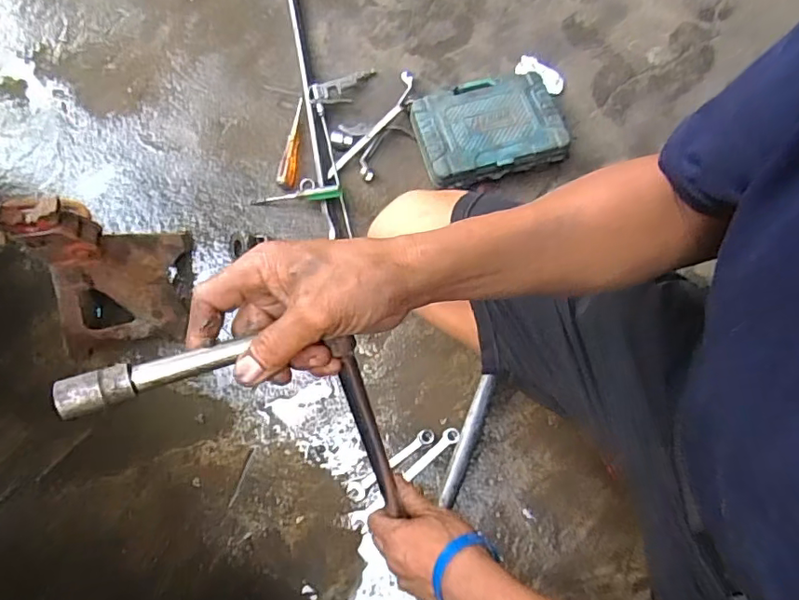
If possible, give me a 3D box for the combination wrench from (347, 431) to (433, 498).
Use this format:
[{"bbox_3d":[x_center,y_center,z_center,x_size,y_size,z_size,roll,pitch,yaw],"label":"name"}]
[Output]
[{"bbox_3d":[-0.010,0.236,0.780,0.145,0.007,0.026,-36,73,-11],"label":"combination wrench"}]

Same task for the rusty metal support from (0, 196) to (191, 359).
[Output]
[{"bbox_3d":[-0.445,-0.054,0.774,0.185,0.251,0.192,-8,70,-1],"label":"rusty metal support"}]

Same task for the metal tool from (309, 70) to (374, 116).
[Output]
[{"bbox_3d":[-0.102,-0.400,1.009,0.143,0.025,0.063,-33,72,-10],"label":"metal tool"}]

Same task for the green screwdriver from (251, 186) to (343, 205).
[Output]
[{"bbox_3d":[-0.179,-0.180,0.929,0.169,0.024,0.025,-3,69,21],"label":"green screwdriver"}]

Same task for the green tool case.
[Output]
[{"bbox_3d":[0.154,-0.302,0.949,0.246,0.053,0.193,-15,70,-4],"label":"green tool case"}]

